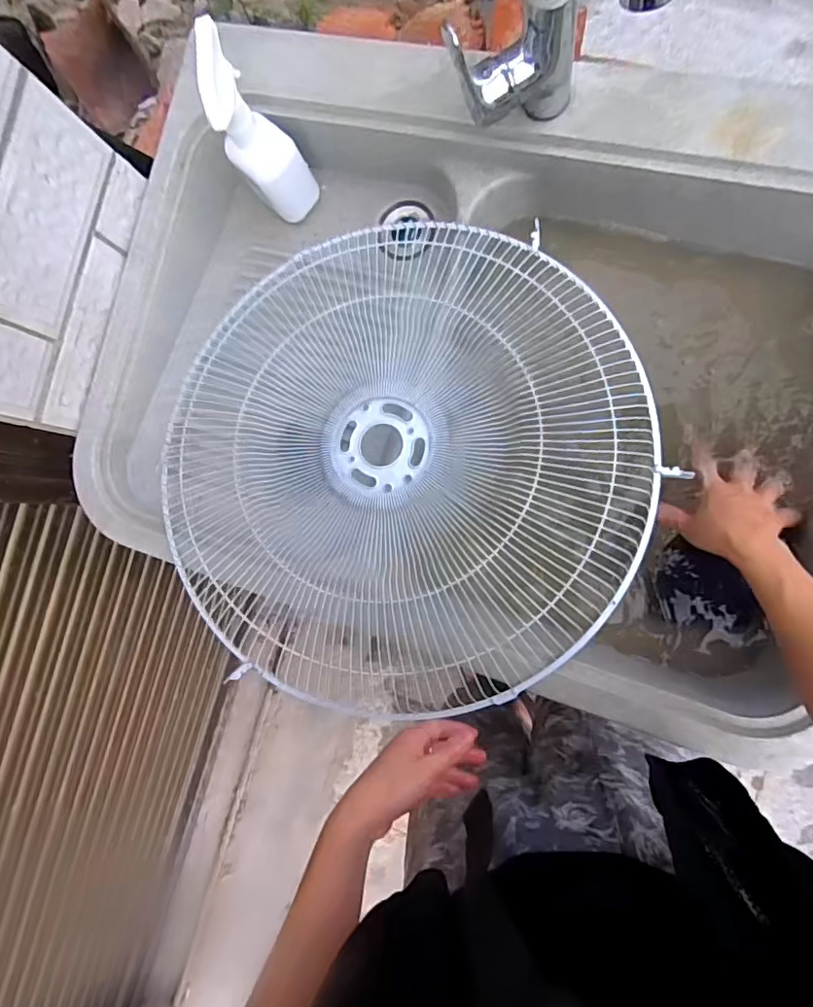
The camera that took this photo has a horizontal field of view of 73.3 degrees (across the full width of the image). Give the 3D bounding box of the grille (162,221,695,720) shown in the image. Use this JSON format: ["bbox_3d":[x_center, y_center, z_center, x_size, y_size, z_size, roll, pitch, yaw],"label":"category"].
[{"bbox_3d":[-0.015,-0.041,0.508,0.456,0.076,0.456,0,88,12],"label":"grille"}]

